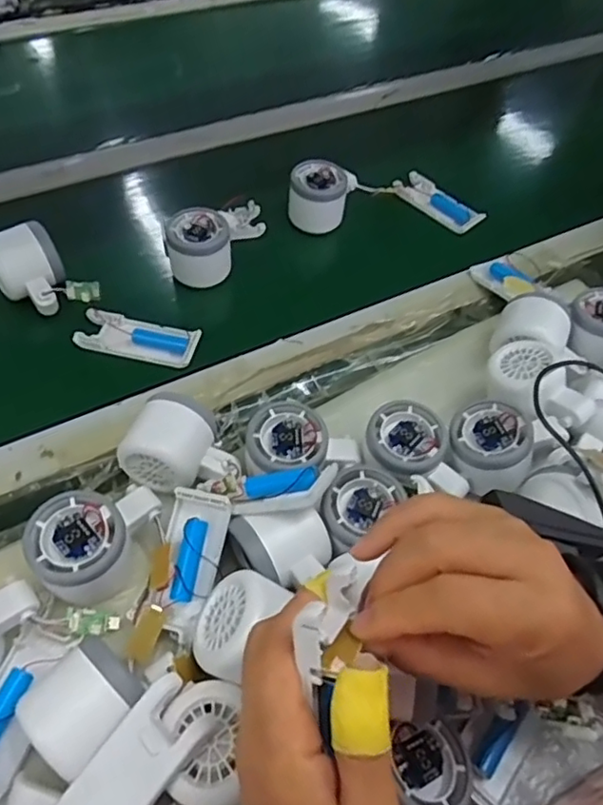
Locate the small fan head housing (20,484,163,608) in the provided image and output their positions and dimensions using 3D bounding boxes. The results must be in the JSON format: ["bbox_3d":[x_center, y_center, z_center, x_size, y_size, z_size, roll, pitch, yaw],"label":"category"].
[{"bbox_3d":[-0.130,0.086,0.384,0.060,0.043,0.081,40,61,21],"label":"small fan head housing"}]

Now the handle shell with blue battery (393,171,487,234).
[{"bbox_3d":[0.151,-0.223,0.664,0.038,0.016,0.101,-37,66,-26],"label":"handle shell with blue battery"}]

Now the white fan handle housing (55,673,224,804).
[{"bbox_3d":[-0.089,0.187,0.292,0.039,0.014,0.100,37,77,20],"label":"white fan handle housing"}]

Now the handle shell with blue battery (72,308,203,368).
[{"bbox_3d":[-0.144,-0.057,0.524,0.103,0.014,0.038,13,55,4],"label":"handle shell with blue battery"}]

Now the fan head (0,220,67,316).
[{"bbox_3d":[-0.241,-0.116,0.526,0.056,0.052,0.064,-25,61,-21],"label":"fan head"}]

